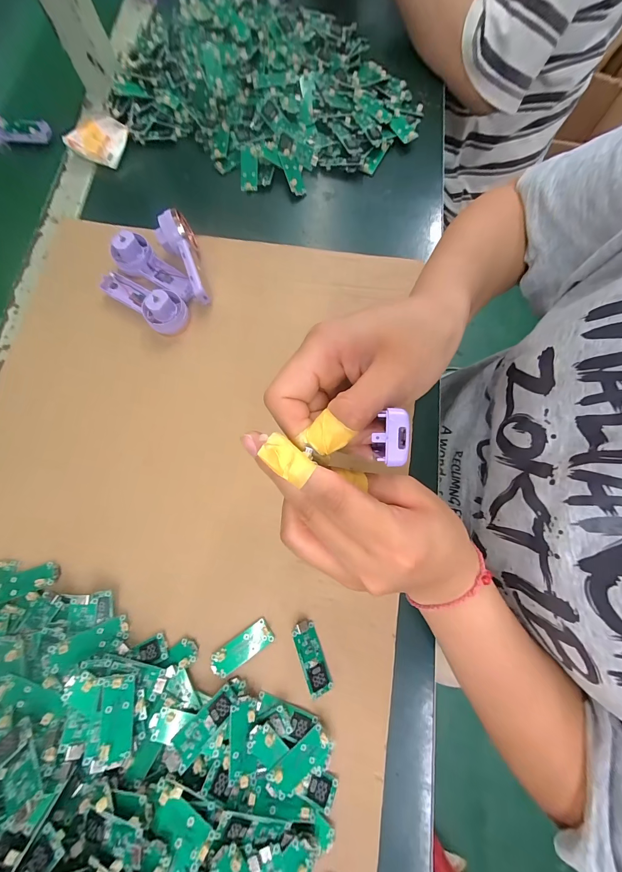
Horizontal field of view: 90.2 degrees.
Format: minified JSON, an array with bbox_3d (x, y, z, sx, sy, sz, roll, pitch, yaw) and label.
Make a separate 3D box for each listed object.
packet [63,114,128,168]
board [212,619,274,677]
[{"bbox_3d":[-0.248,-0.341,0.361,0.060,0.024,0.048,13,77,3],"label":"packet"},{"bbox_3d":[-0.054,0.167,0.244,0.050,0.005,0.018,-33,79,-8],"label":"board"}]

